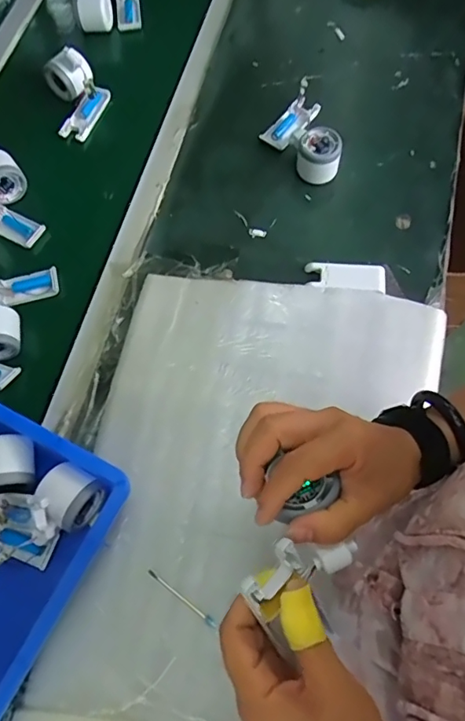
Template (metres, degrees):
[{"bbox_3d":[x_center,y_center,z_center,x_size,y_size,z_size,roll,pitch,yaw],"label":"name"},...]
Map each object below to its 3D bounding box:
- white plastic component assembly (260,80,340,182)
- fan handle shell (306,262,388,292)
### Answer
[{"bbox_3d":[0.111,-0.333,0.726,0.099,0.048,0.148,-33,71,-11],"label":"white plastic component assembly"},{"bbox_3d":[0.149,-0.111,0.653,0.099,0.007,0.041,4,68,3],"label":"fan handle shell"}]

